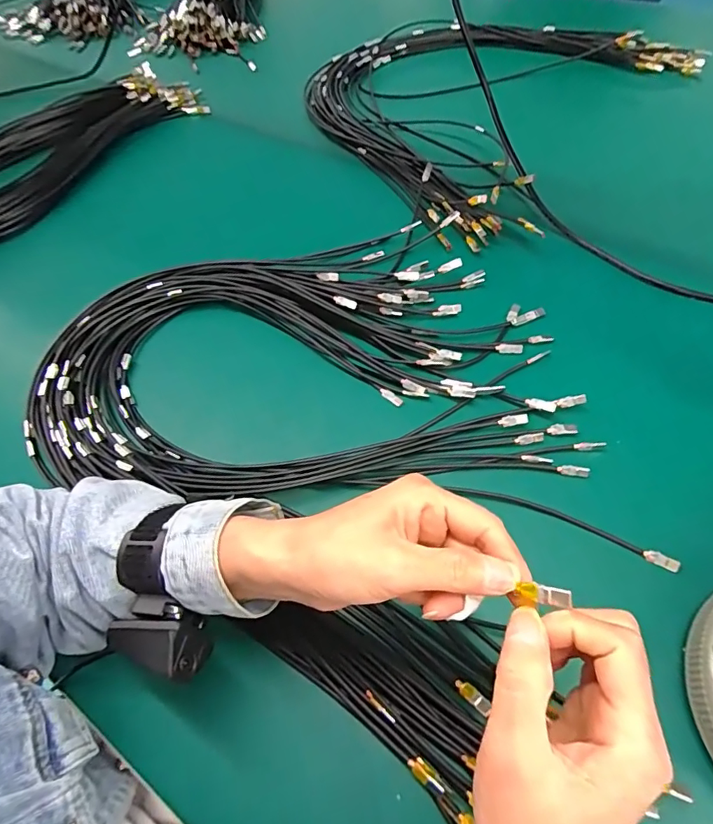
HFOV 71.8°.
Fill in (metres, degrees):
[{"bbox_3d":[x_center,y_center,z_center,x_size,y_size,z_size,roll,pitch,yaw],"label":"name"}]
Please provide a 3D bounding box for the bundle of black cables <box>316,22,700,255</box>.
[{"bbox_3d":[0.163,-0.461,0.701,0.516,0.032,0.450,-38,62,-19],"label":"bundle of black cables"}]

